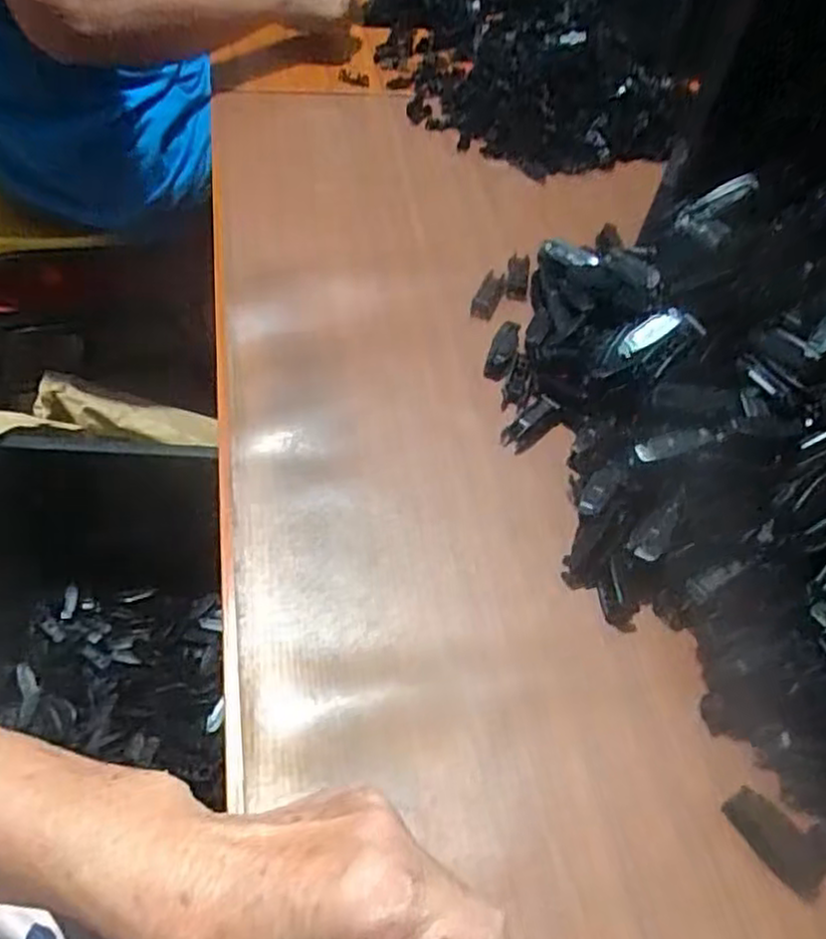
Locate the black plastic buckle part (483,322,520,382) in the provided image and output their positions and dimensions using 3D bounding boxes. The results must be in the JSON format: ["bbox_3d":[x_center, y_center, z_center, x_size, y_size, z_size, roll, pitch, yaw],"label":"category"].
[{"bbox_3d":[0.069,-0.090,0.559,0.019,0.007,0.058,16,53,6],"label":"black plastic buckle part"}]

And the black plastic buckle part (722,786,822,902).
[{"bbox_3d":[0.181,0.184,0.366,0.024,0.004,0.052,-27,60,-24],"label":"black plastic buckle part"}]

